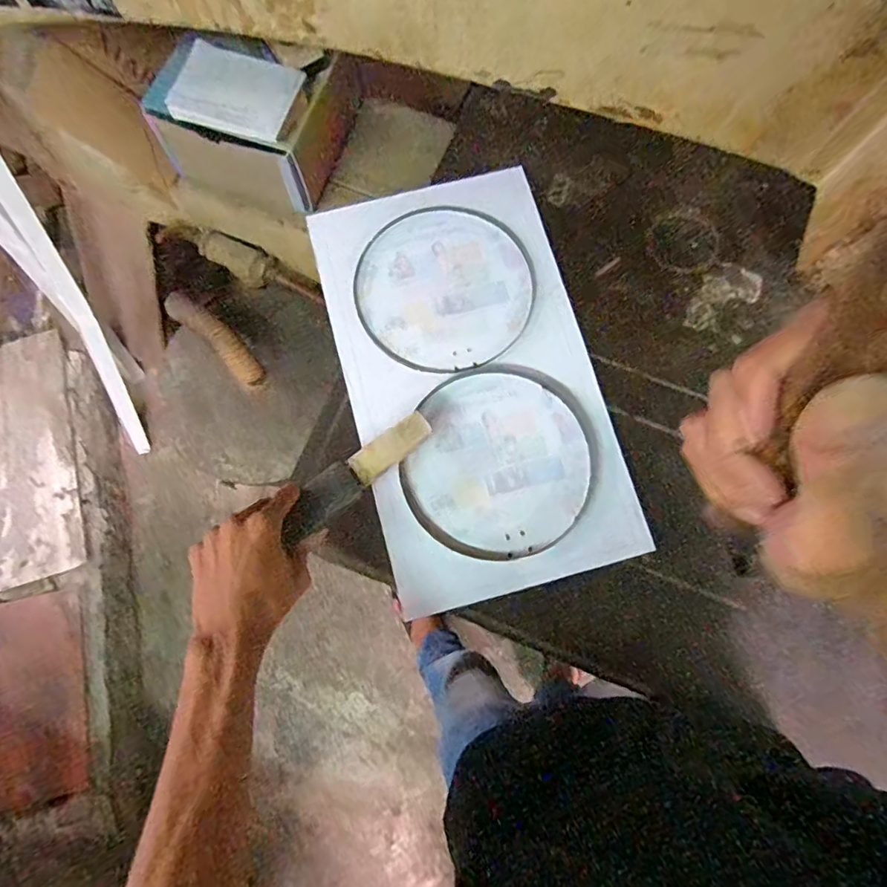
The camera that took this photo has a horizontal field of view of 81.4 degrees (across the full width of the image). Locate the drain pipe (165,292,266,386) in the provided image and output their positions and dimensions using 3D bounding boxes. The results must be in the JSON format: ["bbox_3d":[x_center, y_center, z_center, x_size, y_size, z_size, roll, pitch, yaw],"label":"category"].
[{"bbox_3d":[-0.398,-0.185,0.912,0.200,0.061,0.053,45,79,-16],"label":"drain pipe"}]

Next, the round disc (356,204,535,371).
[{"bbox_3d":[0.002,-0.179,0.585,0.209,0.011,0.204,0,76,-1],"label":"round disc"}]

